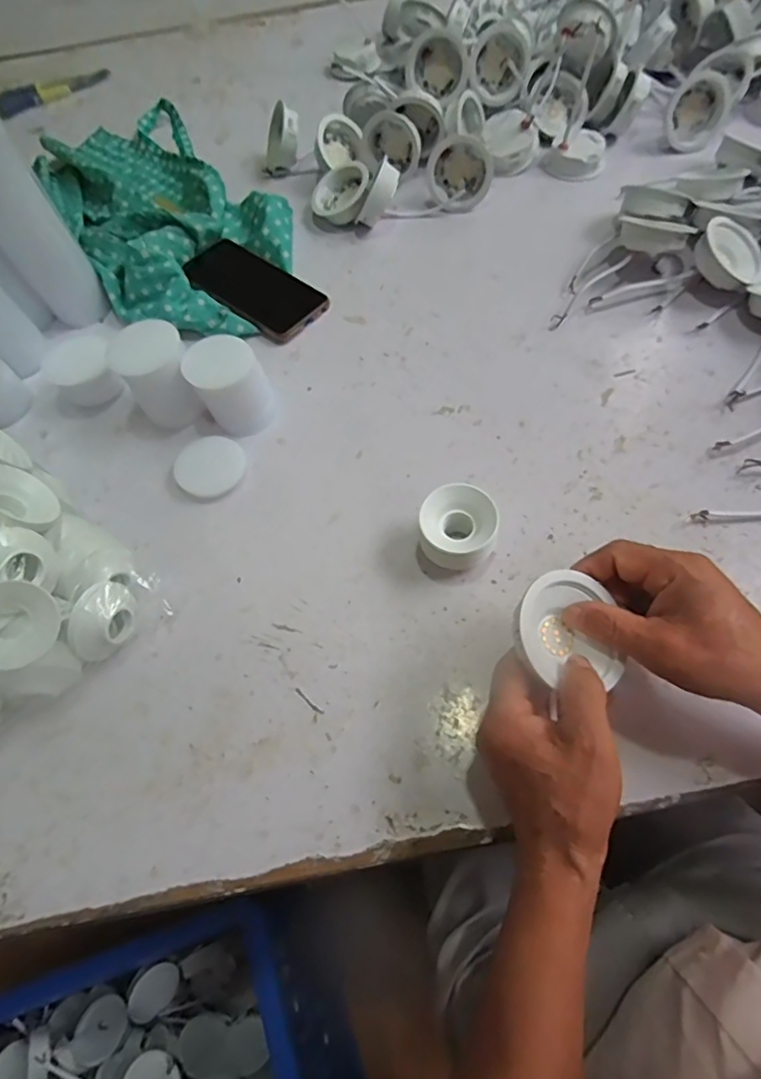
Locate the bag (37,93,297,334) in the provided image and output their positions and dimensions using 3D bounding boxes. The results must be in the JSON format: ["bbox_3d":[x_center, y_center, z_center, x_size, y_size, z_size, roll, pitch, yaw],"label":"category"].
[{"bbox_3d":[-0.260,-0.393,0.668,0.225,0.046,0.478,-30,64,-11],"label":"bag"}]

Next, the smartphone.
[{"bbox_3d":[-0.139,-0.268,0.611,0.169,0.014,0.084,37,62,18],"label":"smartphone"}]

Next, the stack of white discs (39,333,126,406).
[{"bbox_3d":[-0.281,-0.157,0.548,0.059,0.044,0.064,-21,62,-6],"label":"stack of white discs"}]

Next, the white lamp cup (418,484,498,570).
[{"bbox_3d":[0.058,-0.003,0.431,0.056,0.045,0.059,-1,62,4],"label":"white lamp cup"}]

